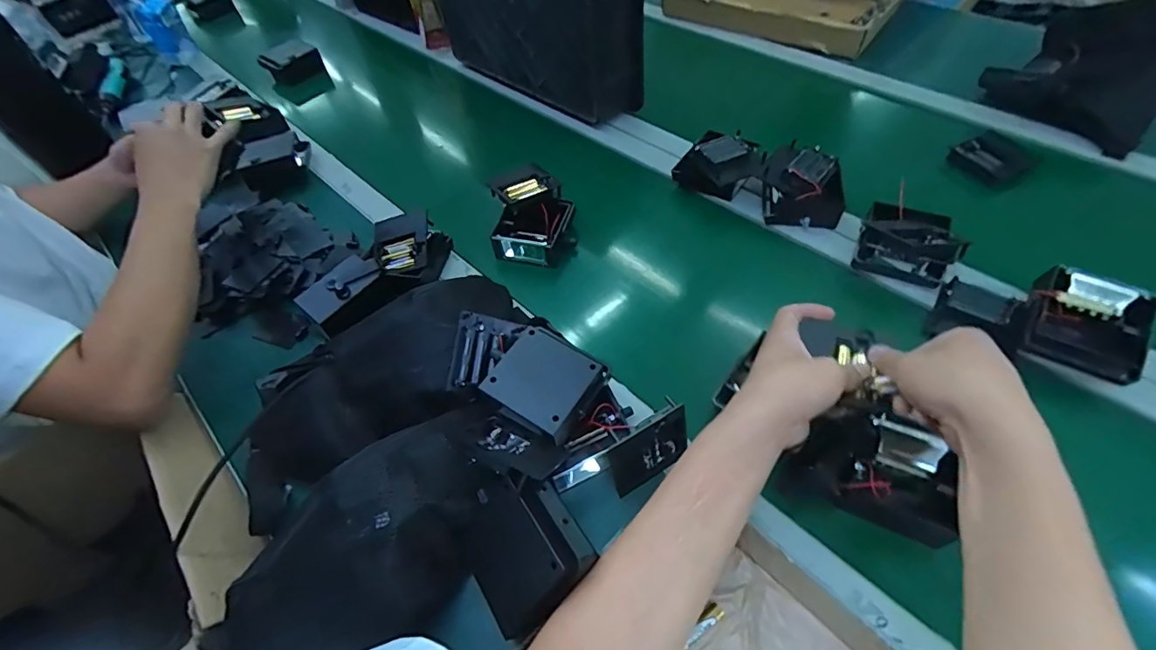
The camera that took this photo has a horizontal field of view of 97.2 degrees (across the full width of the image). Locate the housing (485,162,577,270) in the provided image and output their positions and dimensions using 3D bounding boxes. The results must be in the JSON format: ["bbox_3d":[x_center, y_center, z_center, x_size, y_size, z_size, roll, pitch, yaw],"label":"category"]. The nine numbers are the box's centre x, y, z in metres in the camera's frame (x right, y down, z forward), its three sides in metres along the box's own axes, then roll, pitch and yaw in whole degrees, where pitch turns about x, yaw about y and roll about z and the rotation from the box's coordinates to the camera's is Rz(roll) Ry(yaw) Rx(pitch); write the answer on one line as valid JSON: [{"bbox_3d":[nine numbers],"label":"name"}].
[{"bbox_3d":[-0.059,-0.140,0.678,0.105,0.066,0.125,-5,54,1],"label":"housing"}]

